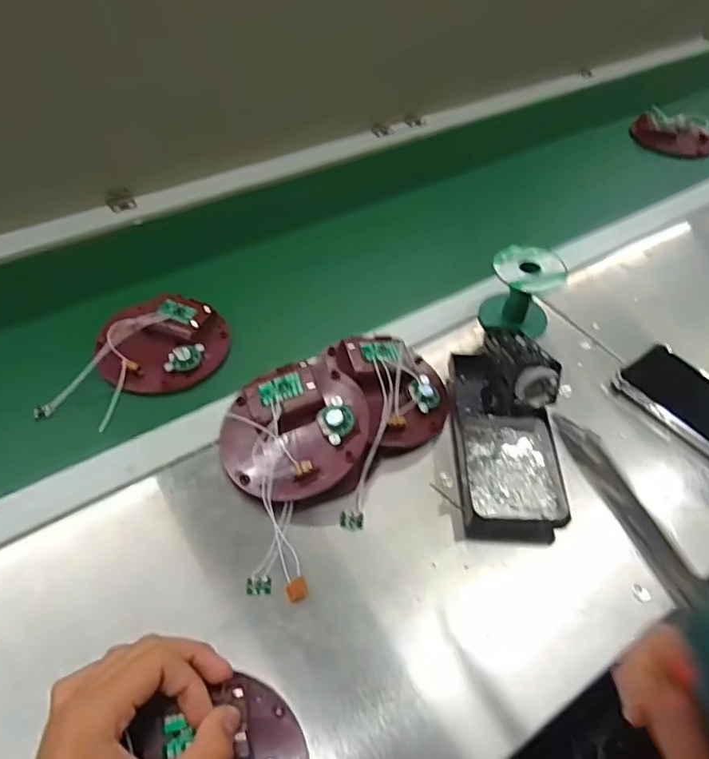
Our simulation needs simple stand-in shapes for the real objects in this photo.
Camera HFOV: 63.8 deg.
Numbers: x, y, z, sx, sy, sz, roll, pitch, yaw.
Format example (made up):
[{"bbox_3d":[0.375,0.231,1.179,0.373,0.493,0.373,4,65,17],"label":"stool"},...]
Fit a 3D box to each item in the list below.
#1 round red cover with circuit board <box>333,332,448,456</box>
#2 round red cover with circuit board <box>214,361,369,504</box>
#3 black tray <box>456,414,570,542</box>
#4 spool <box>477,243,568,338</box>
[{"bbox_3d":[0.039,-0.001,0.497,0.101,0.035,0.111,-16,53,-17],"label":"round red cover with circuit board"},{"bbox_3d":[-0.047,0.039,0.457,0.117,0.021,0.108,-1,64,2],"label":"round red cover with circuit board"},{"bbox_3d":[0.121,0.083,0.465,0.075,0.044,0.101,2,50,-3],"label":"black tray"},{"bbox_3d":[0.167,-0.085,0.571,0.068,0.071,0.059,16,50,11],"label":"spool"}]

